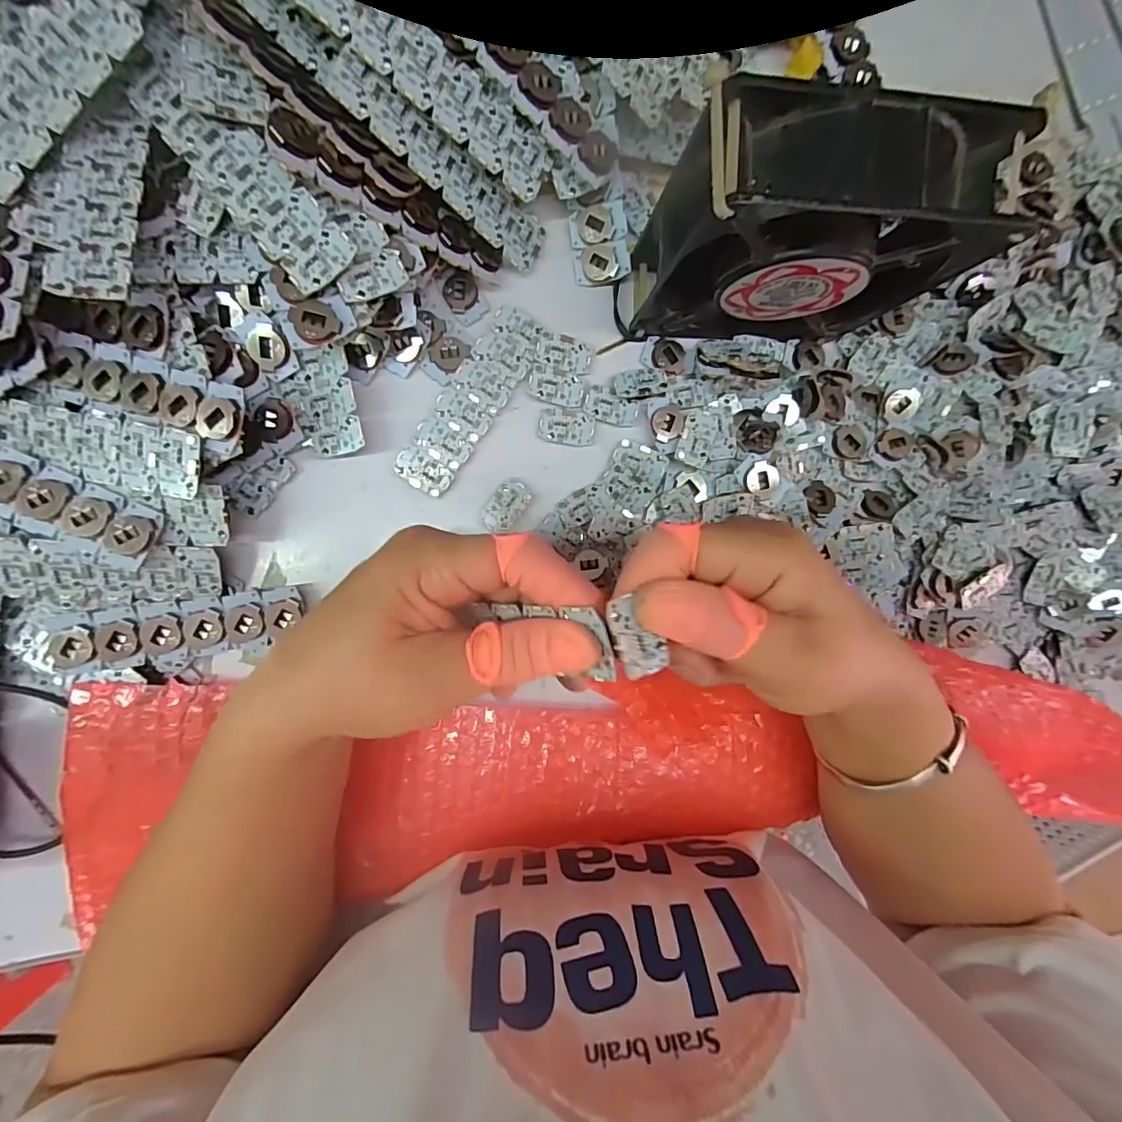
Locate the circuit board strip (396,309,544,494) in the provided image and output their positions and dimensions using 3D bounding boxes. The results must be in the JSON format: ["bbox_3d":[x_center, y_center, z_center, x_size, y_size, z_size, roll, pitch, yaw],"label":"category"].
[{"bbox_3d":[-0.047,-0.085,0.266,0.030,0.005,0.107,36,90,-8],"label":"circuit board strip"}]

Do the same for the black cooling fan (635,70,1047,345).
[{"bbox_3d":[0.100,-0.138,0.216,0.128,0.108,0.048,-4,95,-6],"label":"black cooling fan"}]

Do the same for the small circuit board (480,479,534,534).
[{"bbox_3d":[-0.030,-0.030,0.271,0.019,0.004,0.031,33,90,-8],"label":"small circuit board"}]

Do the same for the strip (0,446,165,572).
[{"bbox_3d":[-0.217,-0.022,0.219,0.070,0.007,0.029,25,91,-8],"label":"strip"}]

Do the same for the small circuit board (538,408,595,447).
[{"bbox_3d":[0.003,-0.072,0.272,0.030,0.004,0.018,6,94,-7],"label":"small circuit board"}]

